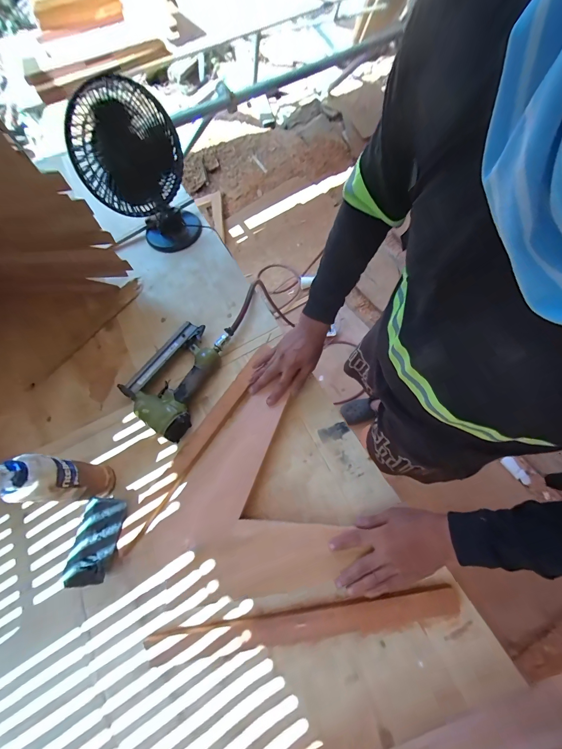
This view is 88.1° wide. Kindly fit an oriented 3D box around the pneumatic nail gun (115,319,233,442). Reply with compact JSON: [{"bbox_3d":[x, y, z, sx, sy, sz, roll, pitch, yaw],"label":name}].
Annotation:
[{"bbox_3d":[-0.222,-0.007,0.599,0.163,0.056,0.247,21,70,11],"label":"pneumatic nail gun"}]

